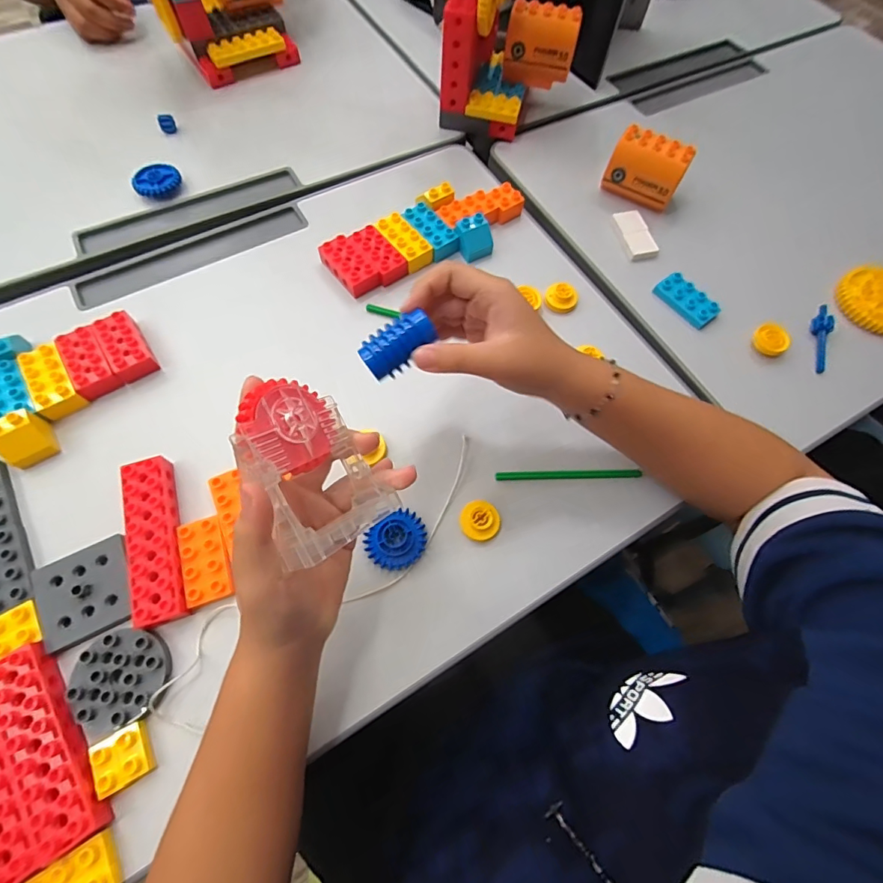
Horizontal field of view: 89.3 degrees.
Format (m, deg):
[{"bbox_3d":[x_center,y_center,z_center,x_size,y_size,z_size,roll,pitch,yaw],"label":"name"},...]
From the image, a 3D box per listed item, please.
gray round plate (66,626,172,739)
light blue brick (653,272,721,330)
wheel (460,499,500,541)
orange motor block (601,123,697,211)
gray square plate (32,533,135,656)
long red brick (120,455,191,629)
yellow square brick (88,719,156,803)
[{"bbox_3d":[-0.224,0.165,0.313,0.059,0.014,0.061,1,66,-2],"label":"gray round plate"},{"bbox_3d":[0.258,-0.148,0.471,0.027,0.017,0.064,-35,73,-16],"label":"light blue brick"},{"bbox_3d":[0.032,0.064,0.363,0.031,0.013,0.031,1,66,-2],"label":"wheel"},{"bbox_3d":[0.235,-0.312,0.516,0.083,0.060,0.045,30,68,10],"label":"orange motor block"},{"bbox_3d":[-0.266,0.113,0.335,0.064,0.012,0.065,-24,70,-12],"label":"gray square plate"},{"bbox_3d":[-0.221,0.075,0.347,0.036,0.021,0.127,-18,68,-10],"label":"long red brick"},{"bbox_3d":[-0.210,0.209,0.295,0.030,0.016,0.033,-25,70,-13],"label":"yellow square brick"}]

